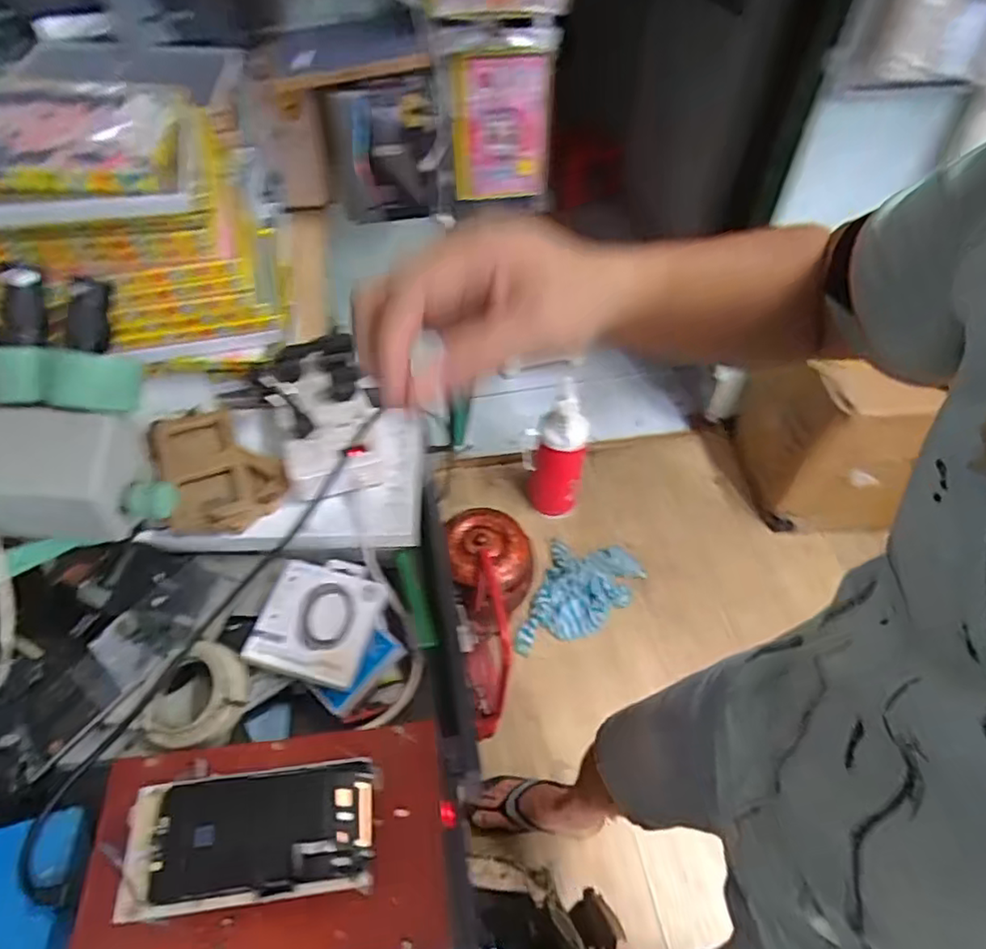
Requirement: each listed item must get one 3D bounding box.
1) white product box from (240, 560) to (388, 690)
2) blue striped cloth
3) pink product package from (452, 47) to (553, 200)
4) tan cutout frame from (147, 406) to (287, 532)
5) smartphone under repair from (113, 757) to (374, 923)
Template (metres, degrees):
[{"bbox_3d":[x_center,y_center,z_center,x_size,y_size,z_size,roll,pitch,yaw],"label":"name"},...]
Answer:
[{"bbox_3d":[-0.172,0.141,0.616,0.111,0.020,0.109,12,50,8],"label":"white product box"},{"bbox_3d":[0.226,0.322,1.577,0.243,0.078,0.353,17,51,12],"label":"blue striped cloth"},{"bbox_3d":[0.017,-0.607,1.110,0.189,0.228,0.043,-22,54,-19],"label":"pink product package"},{"bbox_3d":[-0.301,-0.011,0.689,0.118,0.027,0.167,-19,53,-18],"label":"tan cutout frame"},{"bbox_3d":[-0.165,0.245,0.429,0.160,0.011,0.080,-4,50,-6],"label":"smartphone under repair"}]

